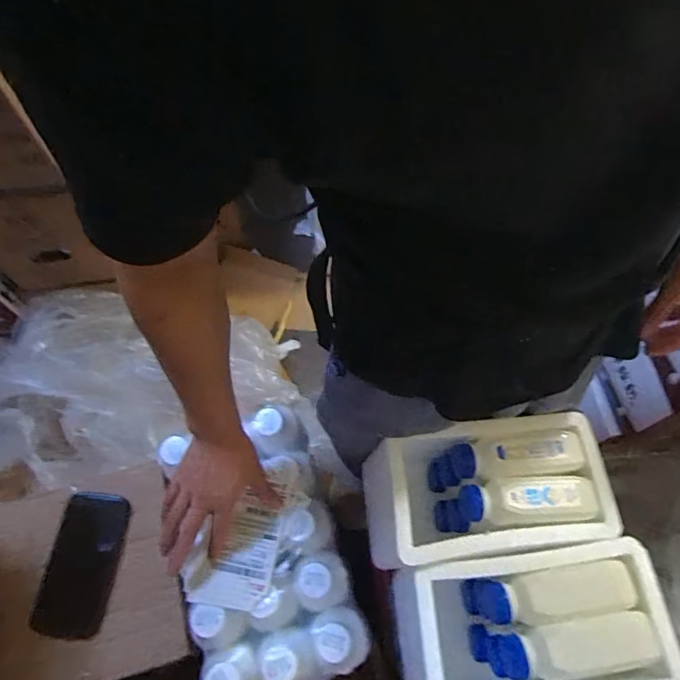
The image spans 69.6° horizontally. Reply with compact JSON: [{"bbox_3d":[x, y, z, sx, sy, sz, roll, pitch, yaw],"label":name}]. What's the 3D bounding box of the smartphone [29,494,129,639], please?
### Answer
[{"bbox_3d":[-0.345,0.299,0.658,0.087,0.011,0.175,14,60,-15],"label":"smartphone"}]

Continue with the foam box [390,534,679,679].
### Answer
[{"bbox_3d":[0.207,0.327,0.564,0.258,0.155,0.145,-6,63,-4],"label":"foam box"}]

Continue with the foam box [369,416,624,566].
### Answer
[{"bbox_3d":[0.173,0.192,0.610,0.269,0.149,0.139,-6,63,-4],"label":"foam box"}]

